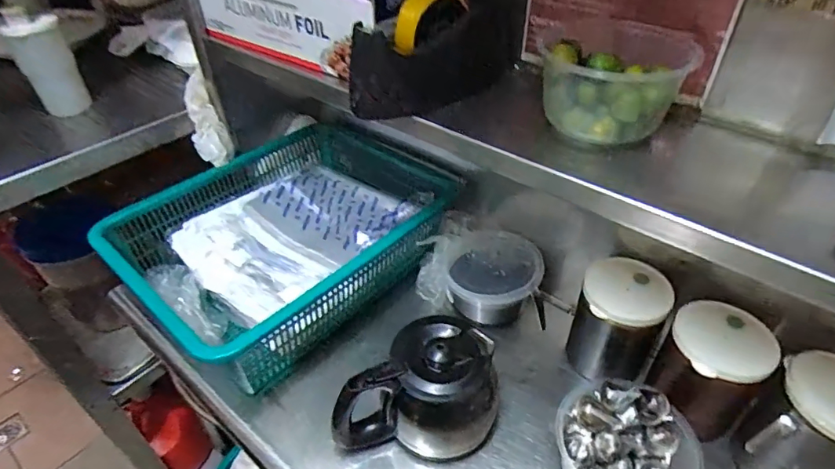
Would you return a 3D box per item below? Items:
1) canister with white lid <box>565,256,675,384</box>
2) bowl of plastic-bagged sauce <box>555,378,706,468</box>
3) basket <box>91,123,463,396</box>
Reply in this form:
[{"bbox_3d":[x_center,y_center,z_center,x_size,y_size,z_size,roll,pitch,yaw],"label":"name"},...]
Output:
[{"bbox_3d":[0.254,0.111,0.623,0.103,0.131,0.097,22,46,24],"label":"canister with white lid"},{"bbox_3d":[0.217,0.236,0.527,0.122,0.098,0.137,-29,49,-29],"label":"bowl of plastic-bagged sauce"},{"bbox_3d":[-0.203,0.003,0.753,0.360,0.125,0.421,32,50,31],"label":"basket"}]

